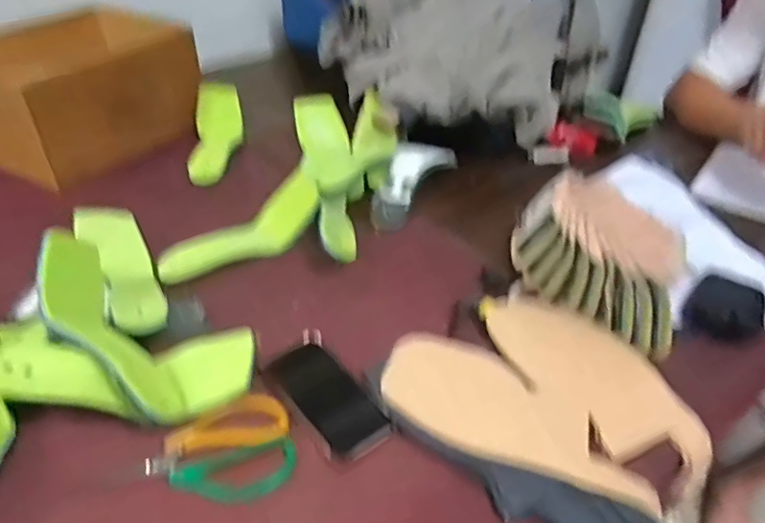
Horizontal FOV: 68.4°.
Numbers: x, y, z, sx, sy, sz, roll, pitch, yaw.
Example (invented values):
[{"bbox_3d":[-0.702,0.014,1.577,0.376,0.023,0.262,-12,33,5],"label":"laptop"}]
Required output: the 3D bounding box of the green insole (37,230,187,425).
[{"bbox_3d":[-0.272,0.069,0.551,0.075,0.059,0.229,-30,66,-34],"label":"green insole"}]

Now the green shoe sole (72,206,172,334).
[{"bbox_3d":[-0.303,0.005,0.663,0.071,0.016,0.253,2,33,-42],"label":"green shoe sole"}]

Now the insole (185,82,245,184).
[{"bbox_3d":[-0.282,-0.223,0.958,0.084,0.062,0.233,-2,40,-7],"label":"insole"}]

